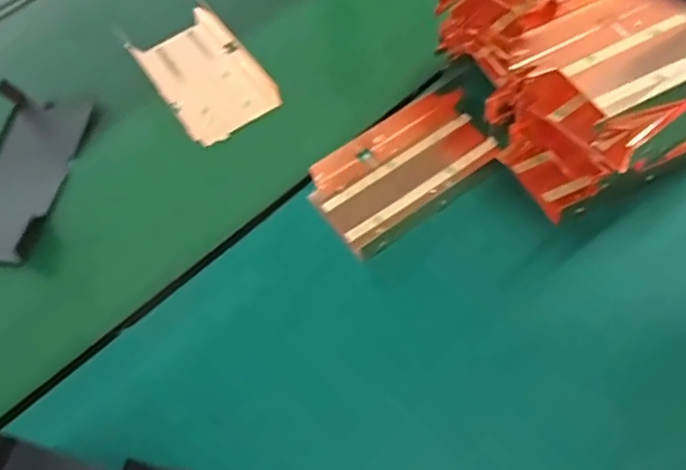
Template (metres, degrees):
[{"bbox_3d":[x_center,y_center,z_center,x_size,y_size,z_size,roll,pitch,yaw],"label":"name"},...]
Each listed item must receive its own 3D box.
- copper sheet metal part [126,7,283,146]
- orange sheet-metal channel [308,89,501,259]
[{"bbox_3d":[-0.131,-0.153,0.557,0.090,0.015,0.151,-33,68,-13],"label":"copper sheet metal part"},{"bbox_3d":[0.049,-0.054,0.478,0.150,0.020,0.095,-34,62,-12],"label":"orange sheet-metal channel"}]

